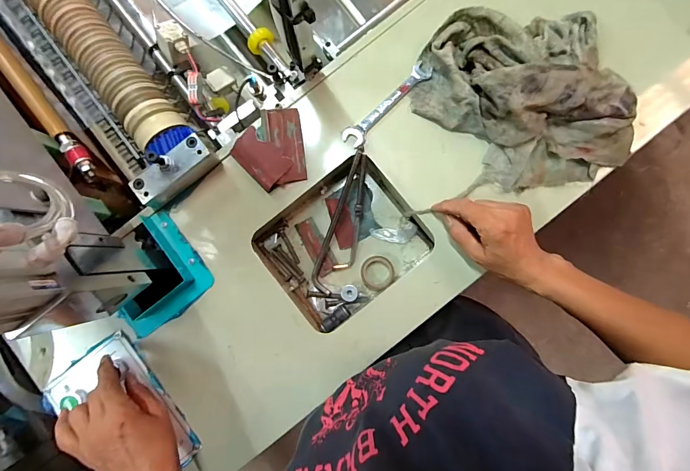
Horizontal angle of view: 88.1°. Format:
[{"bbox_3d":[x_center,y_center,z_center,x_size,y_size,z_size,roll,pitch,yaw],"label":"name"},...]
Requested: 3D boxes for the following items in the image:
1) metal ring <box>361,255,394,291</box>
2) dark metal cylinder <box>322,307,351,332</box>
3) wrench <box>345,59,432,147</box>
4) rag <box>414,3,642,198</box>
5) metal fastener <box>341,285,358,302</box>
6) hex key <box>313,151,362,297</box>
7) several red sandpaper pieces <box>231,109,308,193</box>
[{"bbox_3d":[0.045,0.052,0.491,0.045,0.010,0.047,0,87,2],"label":"metal ring"},{"bbox_3d":[-0.013,0.114,0.484,0.043,0.015,0.014,-35,86,0],"label":"dark metal cylinder"},{"bbox_3d":[0.055,-0.167,0.456,0.138,0.009,0.028,-42,86,-1],"label":"wrench"},{"bbox_3d":[0.217,-0.165,0.428,0.247,0.064,0.210,-4,86,2],"label":"rag"},{"bbox_3d":[0.006,0.079,0.486,0.023,0.006,0.022,1,87,2],"label":"metal fastener"},{"bbox_3d":[-0.007,-0.017,0.475,0.028,0.018,0.196,19,103,3],"label":"hex key"},{"bbox_3d":[-0.097,-0.110,0.457,0.086,0.017,0.097,-8,86,2],"label":"several red sandpaper pieces"}]

